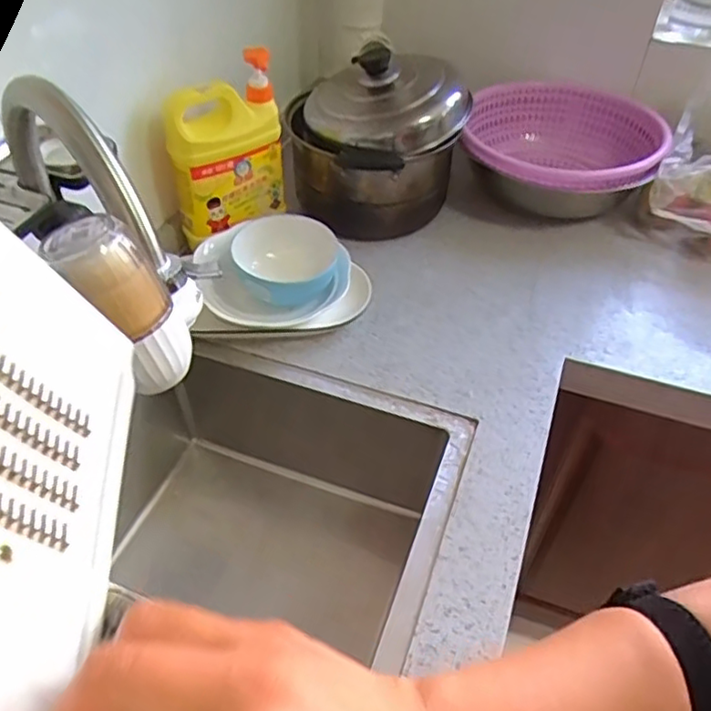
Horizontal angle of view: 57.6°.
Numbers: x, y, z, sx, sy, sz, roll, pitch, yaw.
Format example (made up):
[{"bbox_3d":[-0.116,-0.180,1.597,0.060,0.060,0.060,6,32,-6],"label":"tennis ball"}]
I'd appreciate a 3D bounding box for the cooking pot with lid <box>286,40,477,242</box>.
[{"bbox_3d":[0.022,-0.291,0.909,0.196,0.212,0.196,35,54,28],"label":"cooking pot with lid"}]

